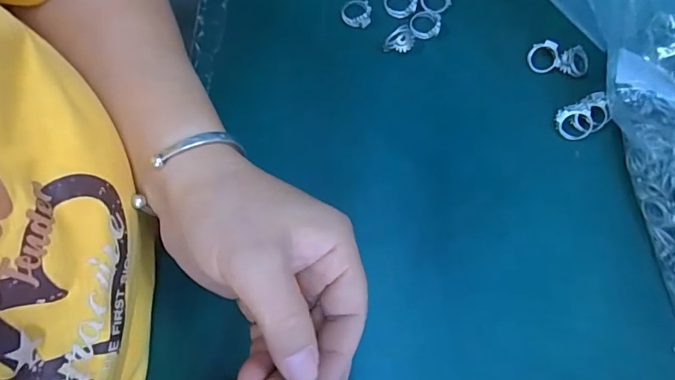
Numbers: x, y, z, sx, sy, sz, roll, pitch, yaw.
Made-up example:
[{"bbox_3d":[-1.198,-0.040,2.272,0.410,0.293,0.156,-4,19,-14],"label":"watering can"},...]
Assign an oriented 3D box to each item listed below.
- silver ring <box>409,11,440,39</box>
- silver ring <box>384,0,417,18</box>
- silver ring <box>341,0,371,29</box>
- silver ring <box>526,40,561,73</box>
[{"bbox_3d":[0.063,-0.119,0.322,0.021,0.005,0.021,0,77,-1],"label":"silver ring"},{"bbox_3d":[0.046,-0.137,0.324,0.023,0.004,0.023,0,77,-1],"label":"silver ring"},{"bbox_3d":[0.014,-0.128,0.323,0.021,0.005,0.020,0,77,-1],"label":"silver ring"},{"bbox_3d":[0.145,-0.093,0.317,0.022,0.004,0.021,5,108,15],"label":"silver ring"}]

